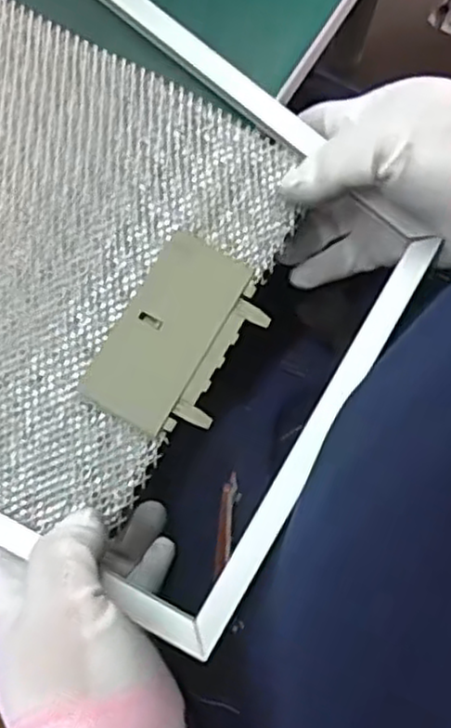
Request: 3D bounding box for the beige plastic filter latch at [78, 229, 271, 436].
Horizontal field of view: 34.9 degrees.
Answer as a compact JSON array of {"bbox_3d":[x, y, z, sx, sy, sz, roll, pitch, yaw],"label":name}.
[{"bbox_3d":[-0.019,-0.011,0.315,0.054,0.008,0.083,30,81,5],"label":"beige plastic filter latch"}]

